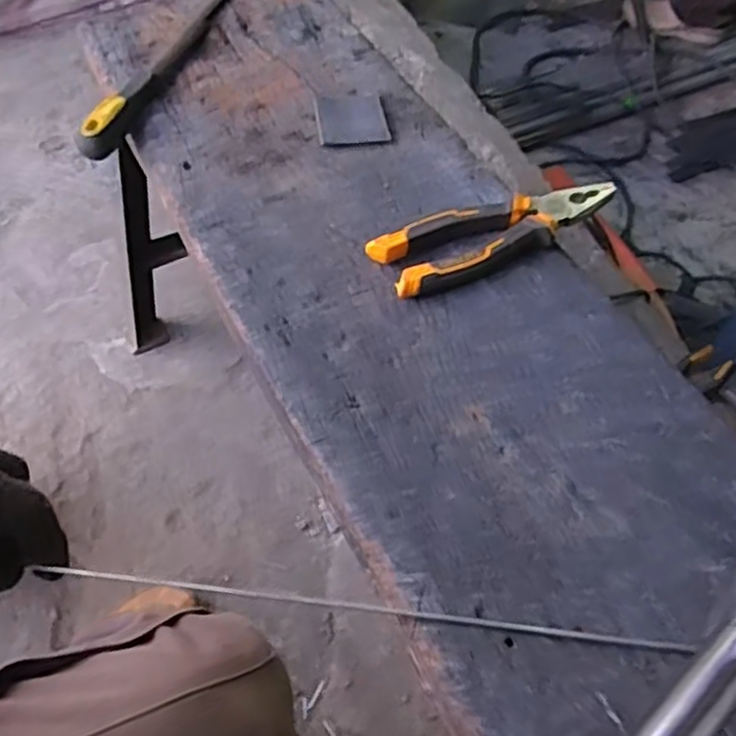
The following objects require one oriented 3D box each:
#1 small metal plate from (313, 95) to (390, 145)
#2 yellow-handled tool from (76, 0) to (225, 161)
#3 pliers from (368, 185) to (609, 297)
[{"bbox_3d":[-0.015,-0.216,0.642,0.059,0.006,0.069,-4,56,-6],"label":"small metal plate"},{"bbox_3d":[-0.178,-0.285,0.675,0.025,0.027,0.291,16,56,7],"label":"yellow-handled tool"},{"bbox_3d":[0.097,-0.102,0.553,0.187,0.030,0.052,-22,60,-17],"label":"pliers"}]

